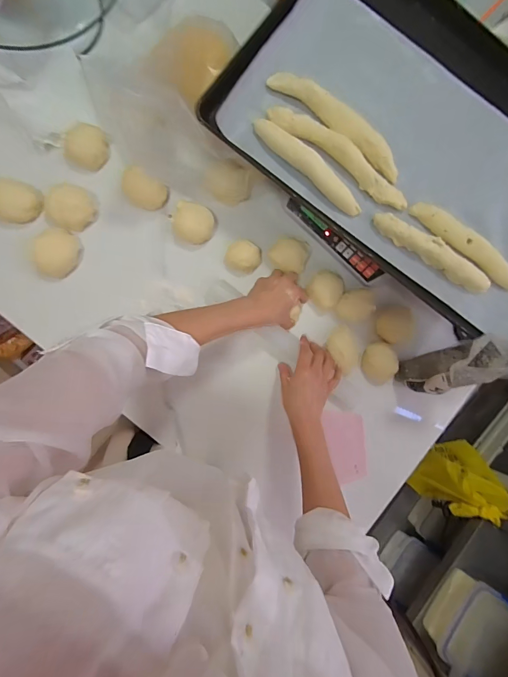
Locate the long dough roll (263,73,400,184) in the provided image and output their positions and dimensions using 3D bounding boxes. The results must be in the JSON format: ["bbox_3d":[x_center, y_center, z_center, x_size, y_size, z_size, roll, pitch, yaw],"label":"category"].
[{"bbox_3d":[0.124,-0.315,0.516,0.228,0.023,0.031,37,84,-5],"label":"long dough roll"}]

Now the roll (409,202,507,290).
[{"bbox_3d":[0.322,-0.141,0.535,0.199,0.022,0.028,35,84,-6],"label":"roll"}]

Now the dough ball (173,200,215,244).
[{"bbox_3d":[-0.099,-0.184,0.574,0.068,0.039,0.059,16,86,-7],"label":"dough ball"}]

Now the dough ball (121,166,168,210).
[{"bbox_3d":[-0.178,-0.241,0.571,0.071,0.032,0.055,36,84,-6],"label":"dough ball"}]

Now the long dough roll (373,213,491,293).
[{"bbox_3d":[0.270,-0.129,0.527,0.199,0.027,0.033,32,84,-6],"label":"long dough roll"}]

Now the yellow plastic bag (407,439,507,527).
[{"bbox_3d":[0.675,0.449,1.186,0.232,0.366,0.141,-45,94,-7],"label":"yellow plastic bag"}]

